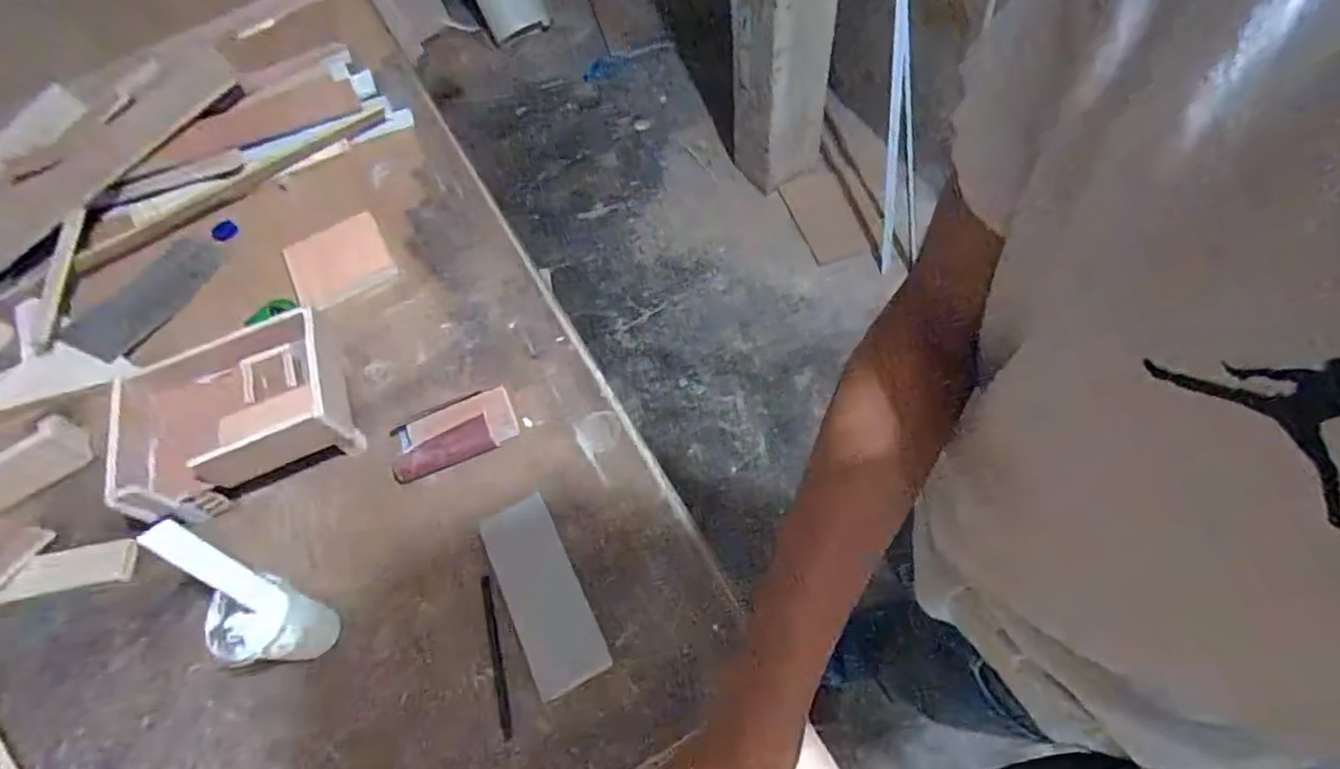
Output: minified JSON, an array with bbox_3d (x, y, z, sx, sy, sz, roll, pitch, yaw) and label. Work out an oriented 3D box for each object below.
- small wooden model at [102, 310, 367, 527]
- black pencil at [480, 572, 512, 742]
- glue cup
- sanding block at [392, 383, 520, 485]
[{"bbox_3d":[-0.440,0.026,0.633,0.196,0.088,0.155,-23,61,-7],"label":"small wooden model"},{"bbox_3d":[-0.150,0.231,0.534,0.010,0.011,0.131,-17,60,-3],"label":"black pencil"},{"bbox_3d":[-0.328,0.204,0.527,0.071,0.085,0.066,7,62,10],"label":"glue cup"},{"bbox_3d":[-0.223,0.048,0.637,0.124,0.017,0.067,-23,61,-7],"label":"sanding block"}]

